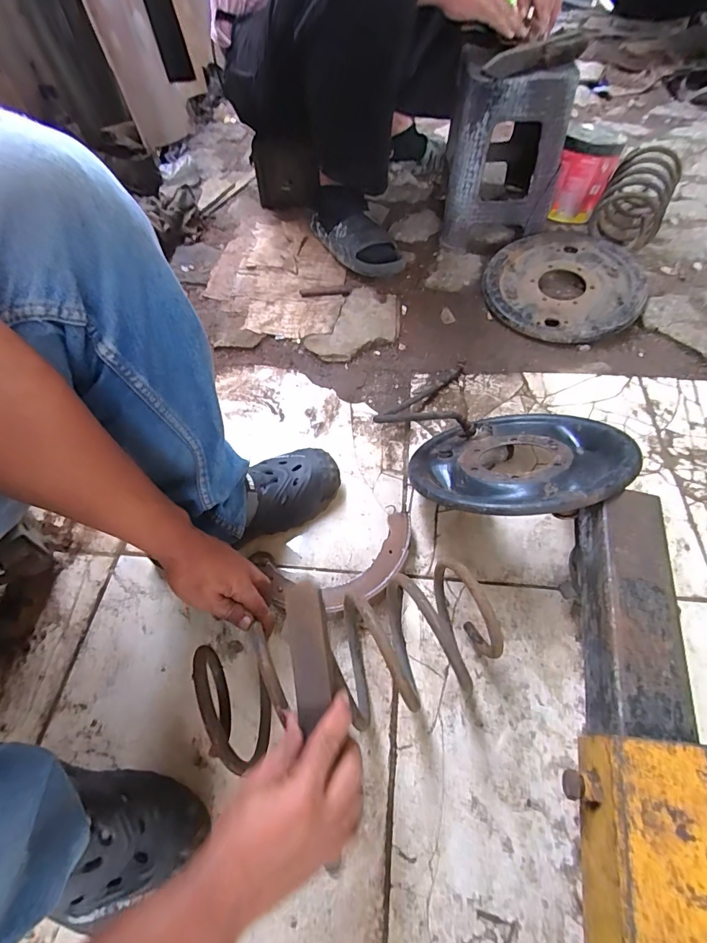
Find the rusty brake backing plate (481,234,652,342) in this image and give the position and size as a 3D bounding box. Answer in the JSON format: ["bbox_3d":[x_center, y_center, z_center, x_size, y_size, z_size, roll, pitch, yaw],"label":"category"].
[{"bbox_3d":[0.423,-0.383,0.875,0.300,0.053,0.309,11,59,10],"label":"rusty brake backing plate"}]

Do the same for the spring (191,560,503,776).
[{"bbox_3d":[-0.021,0.202,0.461,0.332,0.139,0.135,-15,58,-6],"label":"spring"}]

